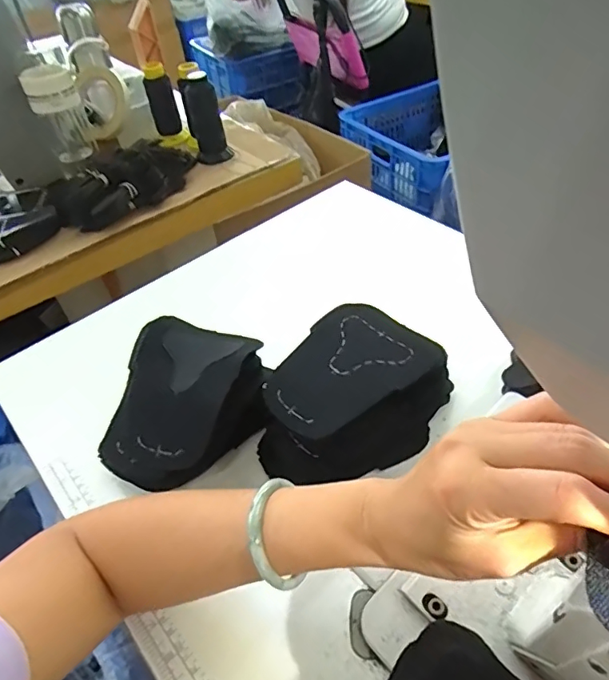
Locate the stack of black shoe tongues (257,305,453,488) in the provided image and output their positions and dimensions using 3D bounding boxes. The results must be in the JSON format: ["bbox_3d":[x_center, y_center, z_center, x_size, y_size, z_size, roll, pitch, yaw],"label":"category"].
[{"bbox_3d":[0.044,0.051,0.434,0.118,0.075,0.147,25,53,28],"label":"stack of black shoe tongues"}]

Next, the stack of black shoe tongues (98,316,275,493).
[{"bbox_3d":[-0.108,0.055,0.439,0.122,0.077,0.146,30,56,31],"label":"stack of black shoe tongues"}]

